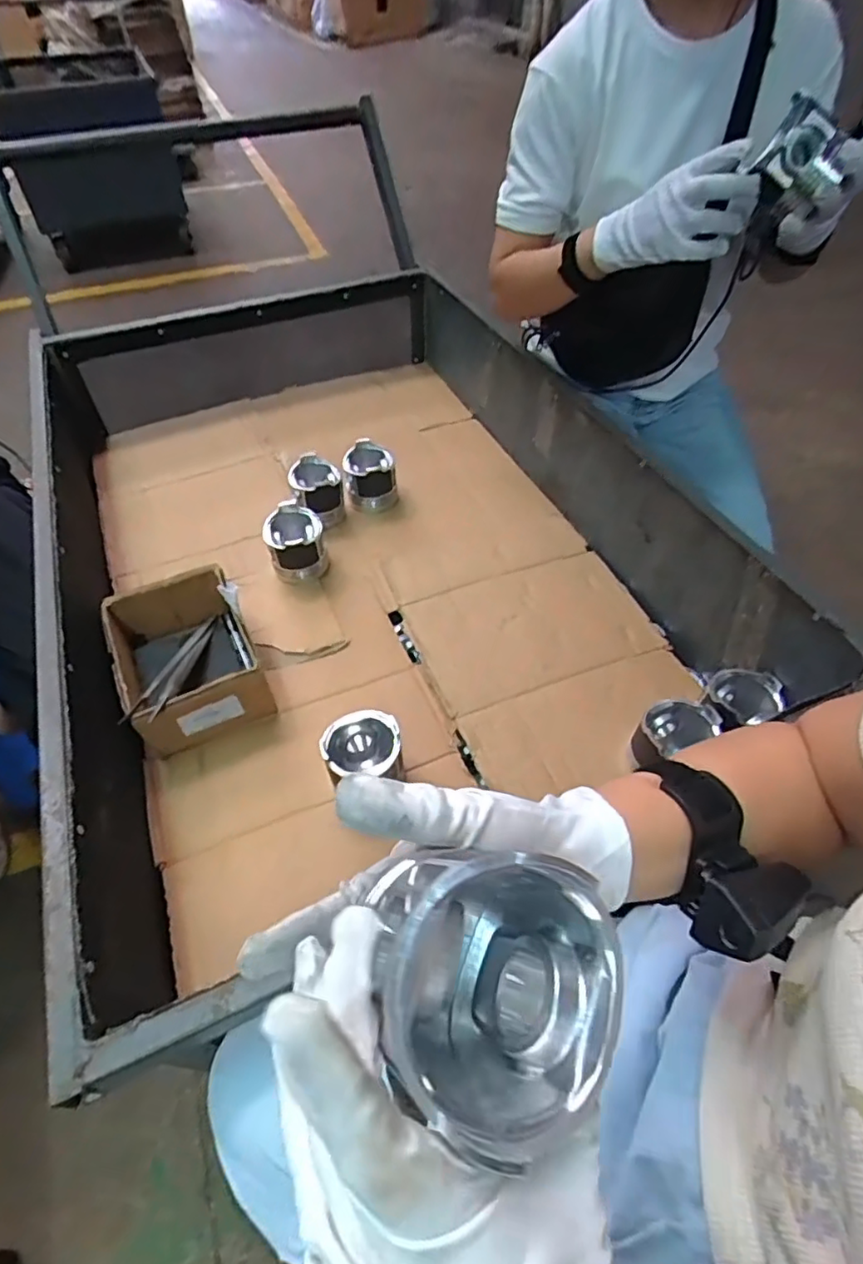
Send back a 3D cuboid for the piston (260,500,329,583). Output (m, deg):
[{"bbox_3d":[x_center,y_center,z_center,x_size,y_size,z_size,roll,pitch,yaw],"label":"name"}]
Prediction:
[{"bbox_3d":[-0.204,-0.132,0.904,0.084,0.078,0.088,3,50,-3],"label":"piston"}]

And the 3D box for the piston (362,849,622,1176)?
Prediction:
[{"bbox_3d":[0.024,0.124,0.207,0.082,0.079,0.080,3,50,-3],"label":"piston"}]

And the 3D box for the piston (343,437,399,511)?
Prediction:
[{"bbox_3d":[-0.101,-0.259,1.007,0.082,0.081,0.093,-7,50,-4],"label":"piston"}]

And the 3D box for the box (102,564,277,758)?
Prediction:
[{"bbox_3d":[-0.303,0.027,0.750,0.150,0.079,0.204,-23,53,-17],"label":"box"}]

